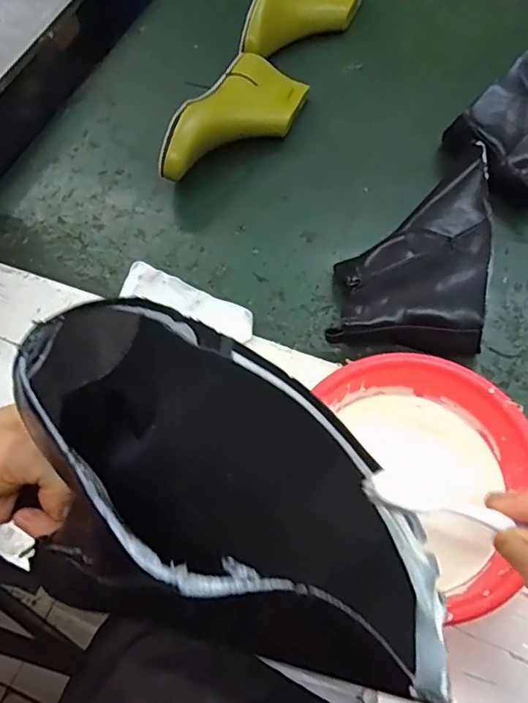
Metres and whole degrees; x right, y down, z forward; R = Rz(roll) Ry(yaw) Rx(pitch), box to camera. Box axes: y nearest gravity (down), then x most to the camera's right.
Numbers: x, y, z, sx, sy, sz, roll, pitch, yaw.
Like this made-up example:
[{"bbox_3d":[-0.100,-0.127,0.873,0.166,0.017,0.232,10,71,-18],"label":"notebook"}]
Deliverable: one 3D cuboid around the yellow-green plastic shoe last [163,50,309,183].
[{"bbox_3d":[-0.032,-0.284,0.670,0.100,0.081,0.224,23,67,15],"label":"yellow-green plastic shoe last"}]

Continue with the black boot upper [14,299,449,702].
[{"bbox_3d":[-0.006,0.057,0.232,0.225,0.098,0.093,35,71,8],"label":"black boot upper"}]

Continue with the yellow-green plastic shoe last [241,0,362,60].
[{"bbox_3d":[0.056,-0.486,0.767,0.107,0.078,0.228,21,67,14],"label":"yellow-green plastic shoe last"}]

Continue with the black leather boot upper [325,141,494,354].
[{"bbox_3d":[0.149,-0.092,0.551,0.150,0.091,0.174,3,64,5],"label":"black leather boot upper"}]

